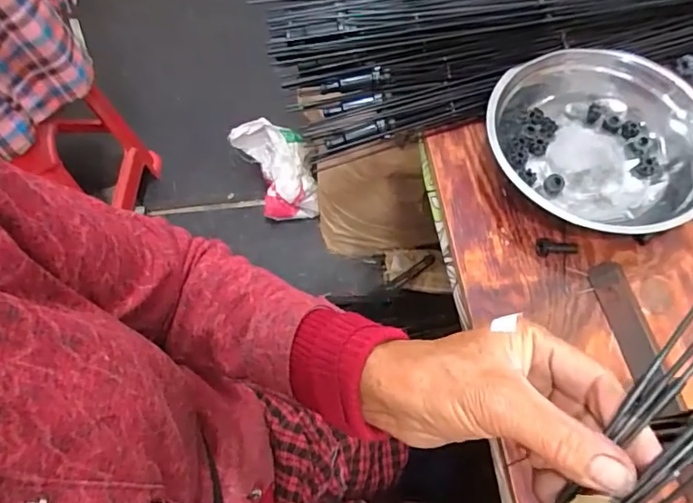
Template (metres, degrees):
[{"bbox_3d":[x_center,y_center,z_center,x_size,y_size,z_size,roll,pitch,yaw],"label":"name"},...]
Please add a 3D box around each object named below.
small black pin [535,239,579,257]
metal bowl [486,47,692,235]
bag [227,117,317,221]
[{"bbox_3d":[0.207,-0.005,0.511,0.042,0.015,0.014,-7,65,-4],"label":"small black pin"},{"bbox_3d":[0.243,-0.108,0.528,0.202,0.074,0.214,0,64,0],"label":"metal bowl"},{"bbox_3d":[-0.186,-0.205,1.348,0.184,0.124,0.236,-12,65,-6],"label":"bag"}]

